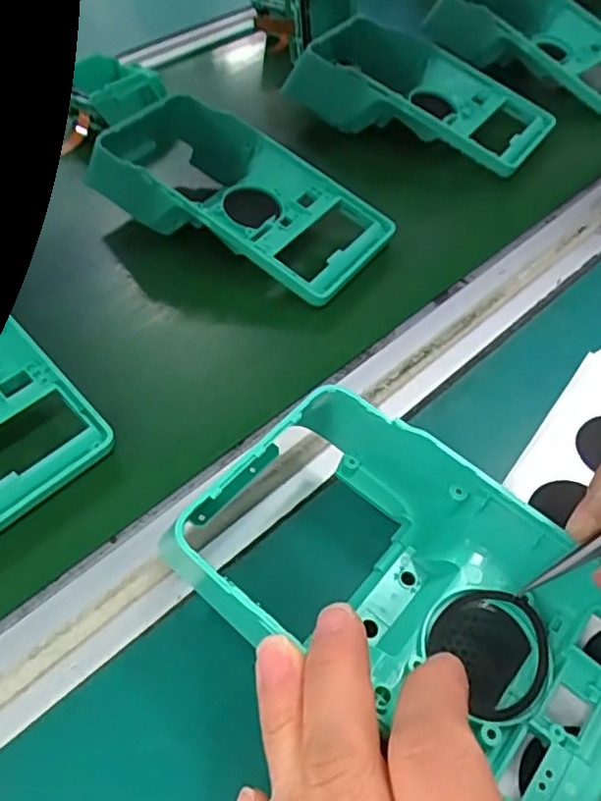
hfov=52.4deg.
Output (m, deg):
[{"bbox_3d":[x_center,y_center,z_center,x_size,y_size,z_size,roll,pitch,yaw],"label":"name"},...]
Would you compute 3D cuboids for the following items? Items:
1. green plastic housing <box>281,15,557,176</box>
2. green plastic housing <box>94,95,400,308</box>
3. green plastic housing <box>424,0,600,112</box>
[{"bbox_3d":[0.083,-0.218,0.433,0.179,0.049,0.090,26,56,24],"label":"green plastic housing"},{"bbox_3d":[-0.039,-0.126,0.366,0.186,0.046,0.093,26,58,24],"label":"green plastic housing"},{"bbox_3d":[0.187,-0.285,0.481,0.099,0.059,0.160,-31,54,-21],"label":"green plastic housing"}]

